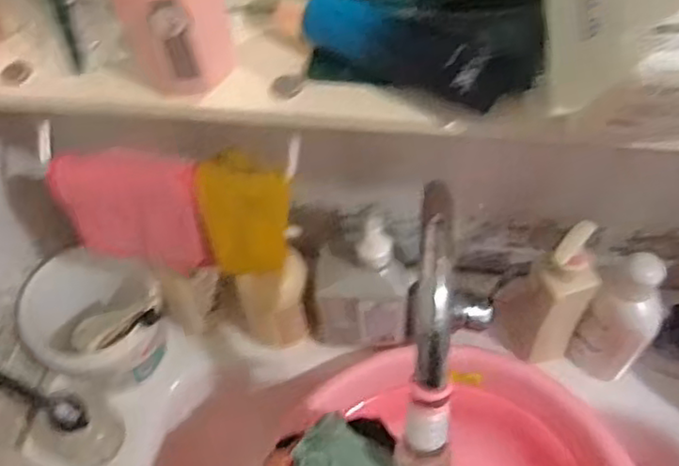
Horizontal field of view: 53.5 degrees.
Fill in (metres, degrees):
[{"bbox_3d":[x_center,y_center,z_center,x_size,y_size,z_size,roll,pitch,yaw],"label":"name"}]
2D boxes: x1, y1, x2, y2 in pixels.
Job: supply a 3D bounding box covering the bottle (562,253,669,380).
[{"bbox_3d":[0.274,0.090,0.667,0.038,0.185,0.067,-35,61,-20],"label":"bottle"}]

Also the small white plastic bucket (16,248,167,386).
[{"bbox_3d":[-0.249,0.098,0.711,0.144,0.123,0.121,33,63,22],"label":"small white plastic bucket"}]

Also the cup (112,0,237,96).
[{"bbox_3d":[-0.109,-0.148,0.444,0.068,0.087,0.075,-14,56,-7],"label":"cup"}]

